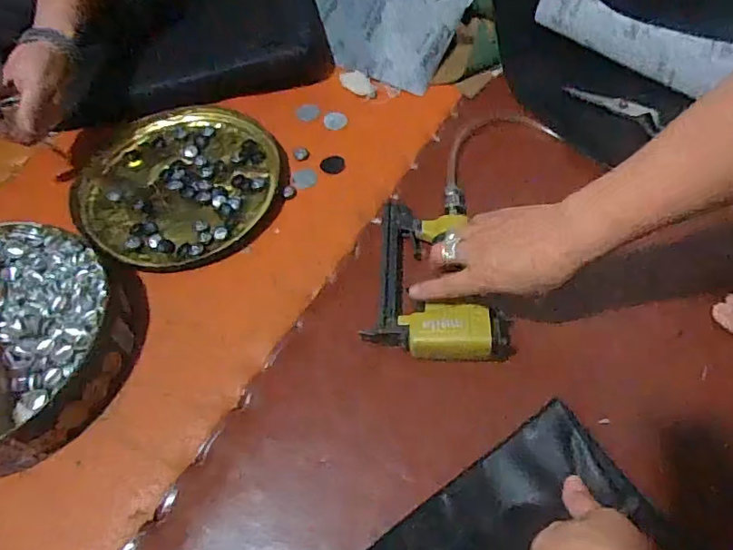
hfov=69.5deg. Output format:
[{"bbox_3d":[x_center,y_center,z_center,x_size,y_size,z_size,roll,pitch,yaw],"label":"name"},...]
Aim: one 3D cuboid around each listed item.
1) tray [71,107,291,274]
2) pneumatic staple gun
[{"bbox_3d":[-0.242,-0.122,0.684,0.255,0.013,0.260,-1,58,1],"label":"tray"},{"bbox_3d":[0.081,-0.010,0.576,0.139,0.044,0.203,5,59,5],"label":"pneumatic staple gun"}]

